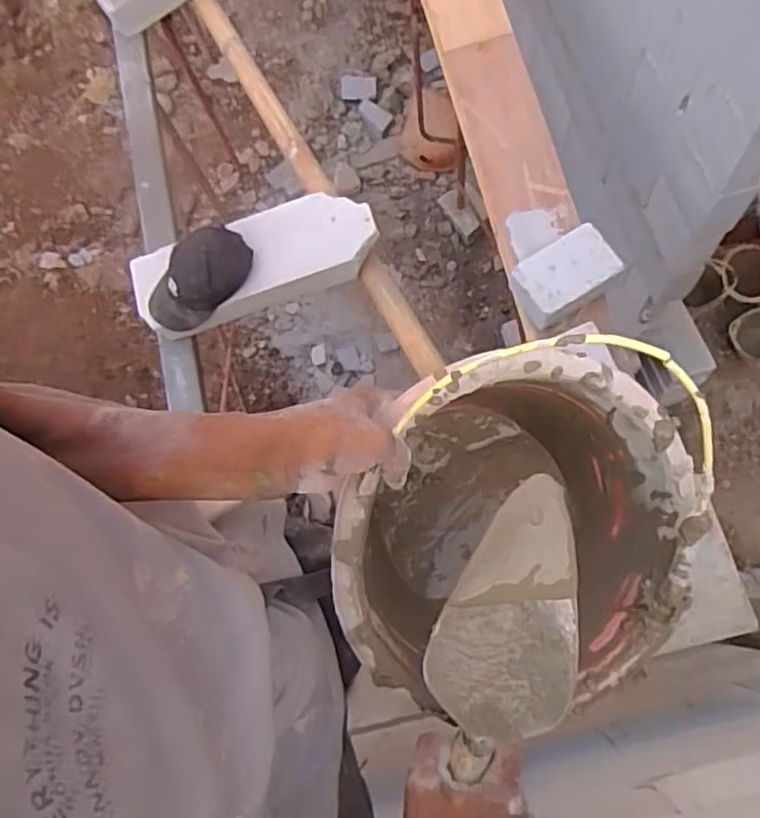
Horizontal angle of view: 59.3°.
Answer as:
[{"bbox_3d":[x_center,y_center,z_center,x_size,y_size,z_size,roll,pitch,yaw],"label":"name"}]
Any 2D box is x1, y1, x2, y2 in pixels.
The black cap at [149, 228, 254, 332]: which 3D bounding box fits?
[{"bbox_3d":[-0.435,-0.309,1.624,0.262,0.173,0.142,-35,74,-16],"label":"black cap"}]

